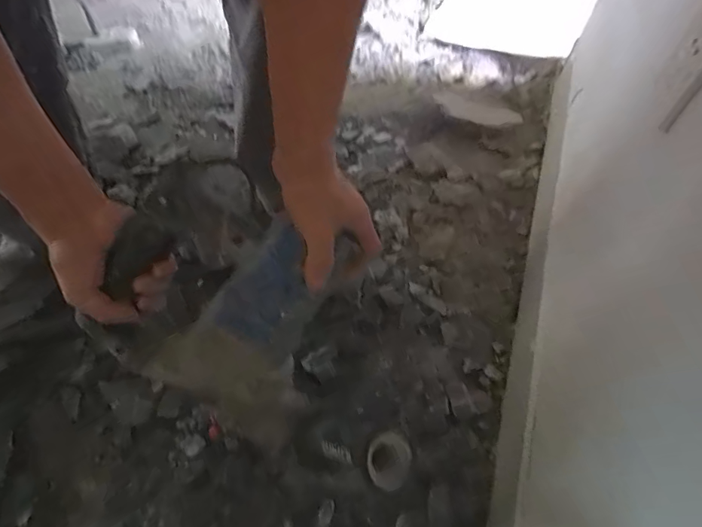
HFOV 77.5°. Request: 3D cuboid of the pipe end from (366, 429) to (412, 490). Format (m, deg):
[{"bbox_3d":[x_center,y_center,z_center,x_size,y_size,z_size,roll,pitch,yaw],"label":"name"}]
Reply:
[{"bbox_3d":[0.027,0.138,0.305,0.032,0.014,0.033,1,57,-1],"label":"pipe end"}]

